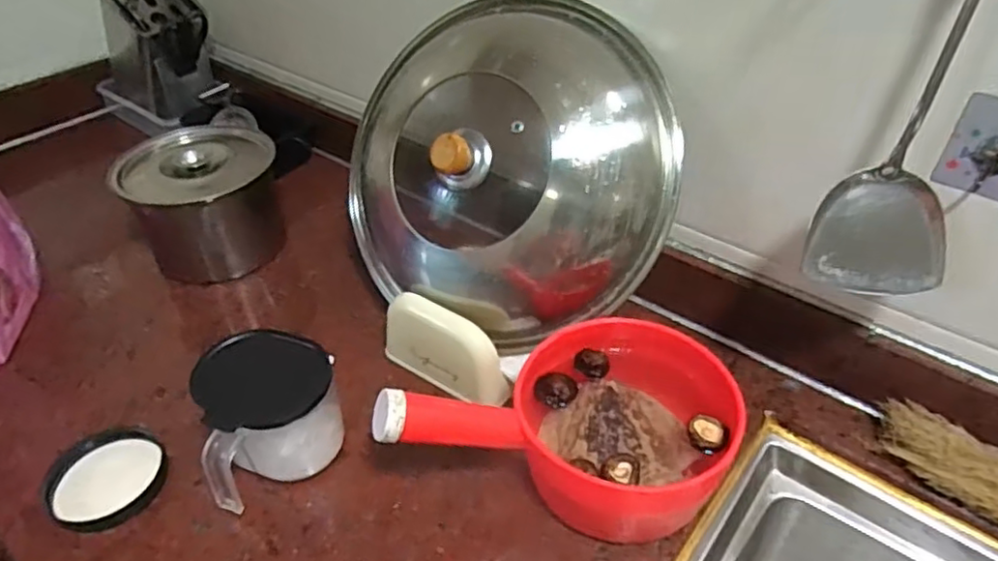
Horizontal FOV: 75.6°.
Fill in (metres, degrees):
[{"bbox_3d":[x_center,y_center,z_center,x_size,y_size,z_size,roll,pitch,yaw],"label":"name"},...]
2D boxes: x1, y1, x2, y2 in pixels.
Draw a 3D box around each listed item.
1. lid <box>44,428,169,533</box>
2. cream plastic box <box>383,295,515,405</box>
[{"bbox_3d":[-0.342,0.171,0.562,0.098,0.014,0.090,-1,41,1],"label":"lid"},{"bbox_3d":[-0.050,0.065,0.616,0.138,0.077,0.036,27,48,29],"label":"cream plastic box"}]

